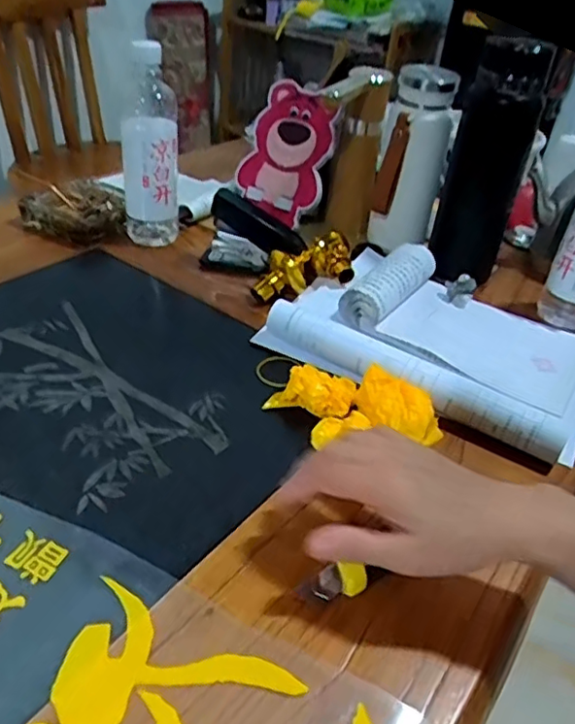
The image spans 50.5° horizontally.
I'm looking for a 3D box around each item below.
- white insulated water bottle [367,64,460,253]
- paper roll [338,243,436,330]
[{"bbox_3d":[0.157,-0.248,0.755,0.077,0.216,0.092,15,37,11],"label":"white insulated water bottle"},{"bbox_3d":[0.112,-0.085,0.638,0.043,0.037,0.141,28,41,26],"label":"paper roll"}]

